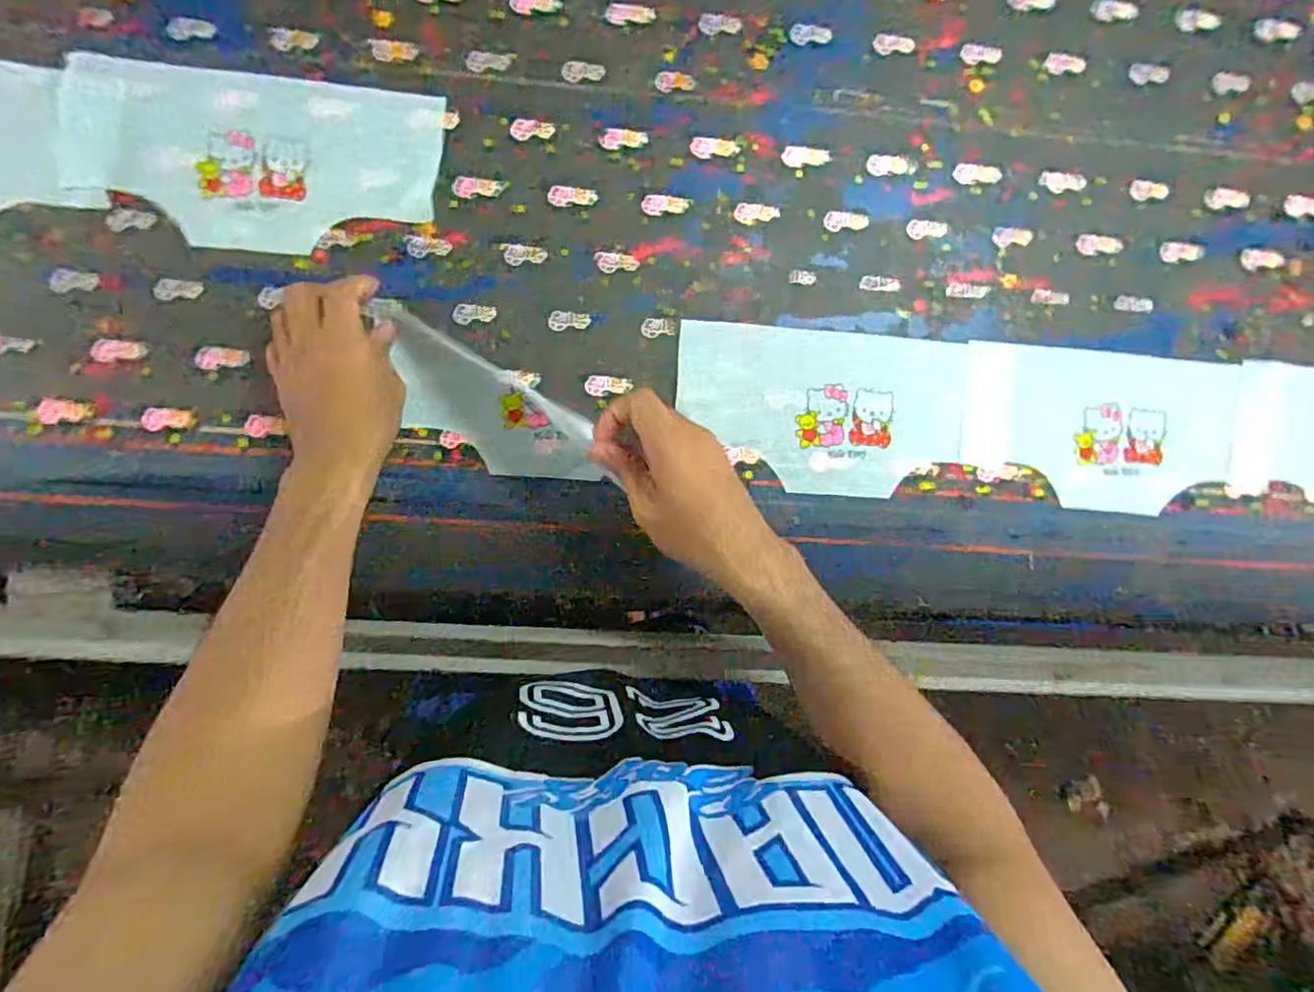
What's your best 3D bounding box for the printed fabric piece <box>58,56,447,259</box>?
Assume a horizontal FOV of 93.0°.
[{"bbox_3d":[-0.315,-0.261,0.487,0.275,0.006,0.137,5,88,-4],"label":"printed fabric piece"}]

